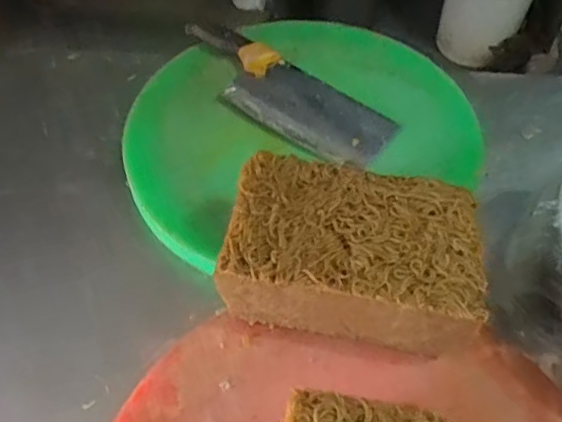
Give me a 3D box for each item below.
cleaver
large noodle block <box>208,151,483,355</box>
[{"bbox_3d":[-0.002,-0.152,0.707,0.295,0.033,0.106,32,60,22],"label":"cleaver"},{"bbox_3d":[0.066,0.038,0.514,0.216,0.078,0.138,10,54,8],"label":"large noodle block"}]

